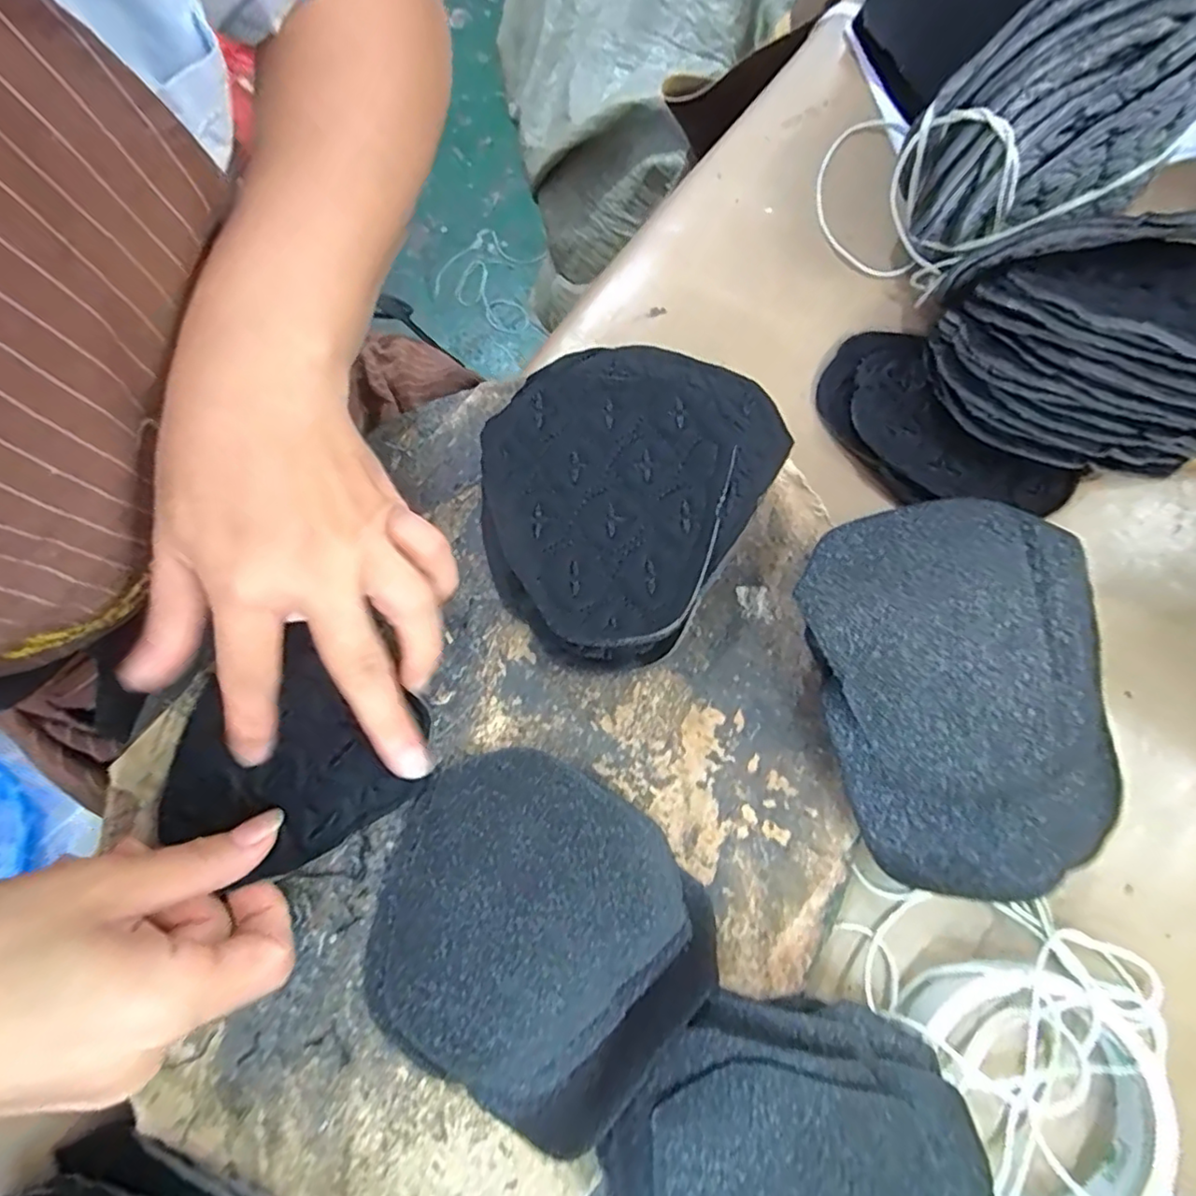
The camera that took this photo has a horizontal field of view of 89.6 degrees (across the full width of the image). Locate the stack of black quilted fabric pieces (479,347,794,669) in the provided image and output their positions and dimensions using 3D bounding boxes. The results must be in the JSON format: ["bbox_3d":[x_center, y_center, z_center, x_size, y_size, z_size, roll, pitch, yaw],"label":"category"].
[{"bbox_3d":[0.007,-0.045,0.251,0.105,0.038,0.130,31,80,6],"label":"stack of black quilted fabric pieces"}]

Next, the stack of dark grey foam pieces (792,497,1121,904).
[{"bbox_3d":[0.137,0.036,0.230,0.105,0.045,0.144,-16,79,-3],"label":"stack of dark grey foam pieces"}]

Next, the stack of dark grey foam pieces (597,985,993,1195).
[{"bbox_3d":[0.066,0.199,0.203,0.116,0.034,0.119,35,81,7],"label":"stack of dark grey foam pieces"}]

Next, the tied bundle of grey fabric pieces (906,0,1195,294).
[{"bbox_3d":[0.184,-0.192,0.253,0.095,0.108,0.076,-34,81,-6],"label":"tied bundle of grey fabric pieces"}]

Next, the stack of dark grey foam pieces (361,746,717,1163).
[{"bbox_3d":[-0.027,0.125,0.224,0.119,0.023,0.114,34,81,6],"label":"stack of dark grey foam pieces"}]

